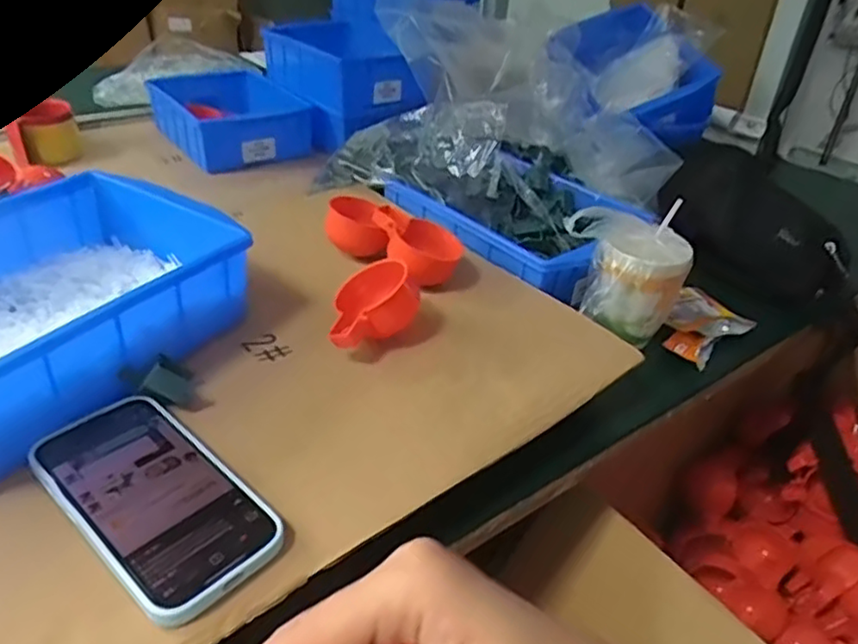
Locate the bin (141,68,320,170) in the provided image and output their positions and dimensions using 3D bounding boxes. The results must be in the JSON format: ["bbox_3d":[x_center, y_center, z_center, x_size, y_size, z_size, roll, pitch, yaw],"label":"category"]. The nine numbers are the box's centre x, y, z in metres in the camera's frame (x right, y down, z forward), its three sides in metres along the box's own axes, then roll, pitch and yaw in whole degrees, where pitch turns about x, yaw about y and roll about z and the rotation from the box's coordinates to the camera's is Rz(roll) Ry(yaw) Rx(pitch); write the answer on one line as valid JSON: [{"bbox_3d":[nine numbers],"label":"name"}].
[{"bbox_3d":[-0.306,-0.311,0.995,0.181,0.080,0.280,-16,37,-29],"label":"bin"}]

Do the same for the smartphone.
[{"bbox_3d":[-0.150,0.094,0.359,0.149,0.017,0.078,27,39,32],"label":"smartphone"}]

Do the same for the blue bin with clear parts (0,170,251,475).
[{"bbox_3d":[-0.264,-0.010,0.440,0.184,0.087,0.230,18,34,21],"label":"blue bin with clear parts"}]

